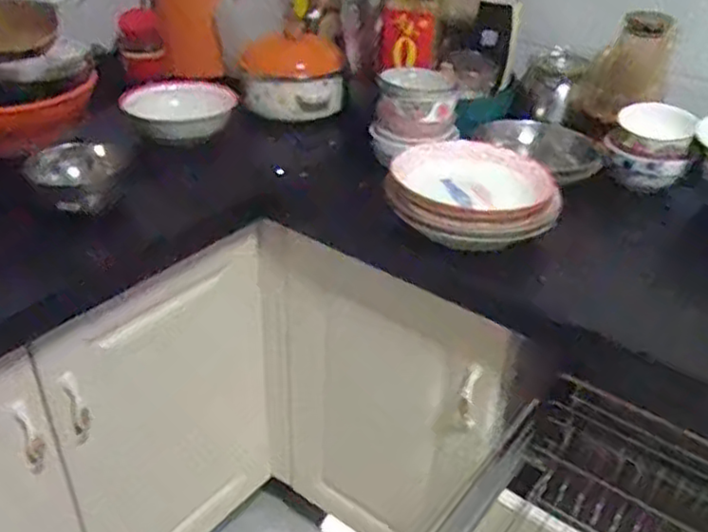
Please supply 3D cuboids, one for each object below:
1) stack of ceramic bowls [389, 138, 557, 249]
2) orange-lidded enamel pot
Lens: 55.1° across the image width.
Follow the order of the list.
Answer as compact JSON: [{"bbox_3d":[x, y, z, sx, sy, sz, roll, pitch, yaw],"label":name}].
[{"bbox_3d":[0.145,-0.094,0.856,0.202,0.068,0.166,2,33,1],"label":"stack of ceramic bowls"},{"bbox_3d":[-0.105,-0.328,1.154,0.160,0.118,0.129,-4,33,-8],"label":"orange-lidded enamel pot"}]

